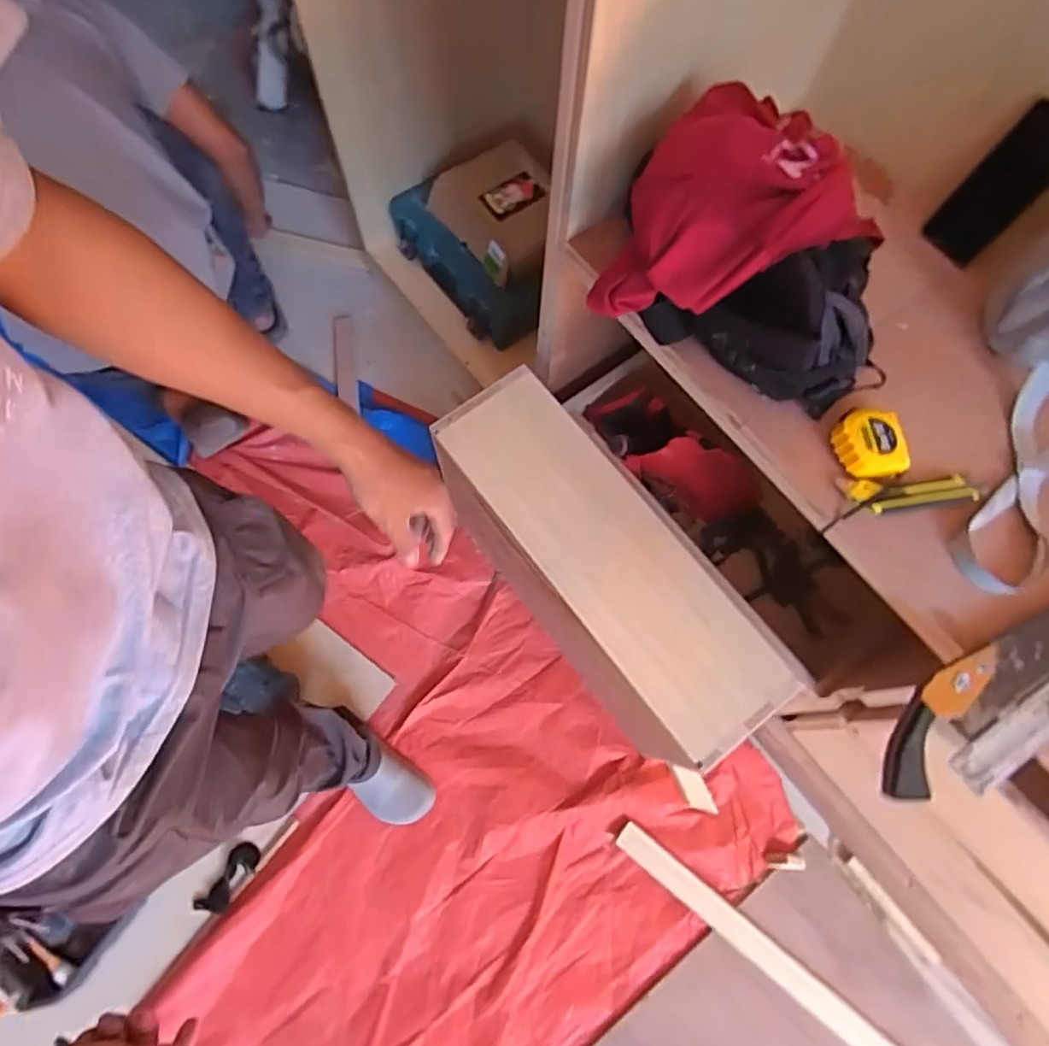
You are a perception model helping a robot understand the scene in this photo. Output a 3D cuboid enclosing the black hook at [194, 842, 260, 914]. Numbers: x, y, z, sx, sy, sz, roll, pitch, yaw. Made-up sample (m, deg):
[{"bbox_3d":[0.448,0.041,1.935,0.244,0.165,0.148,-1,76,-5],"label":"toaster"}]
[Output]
[{"bbox_3d":[-0.524,0.632,1.090,0.059,0.028,0.128,34,73,11],"label":"black hook"}]

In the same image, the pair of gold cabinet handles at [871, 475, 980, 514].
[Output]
[{"bbox_3d":[0.429,-0.031,0.665,0.118,0.014,0.027,-6,71,-3],"label":"pair of gold cabinet handles"}]

